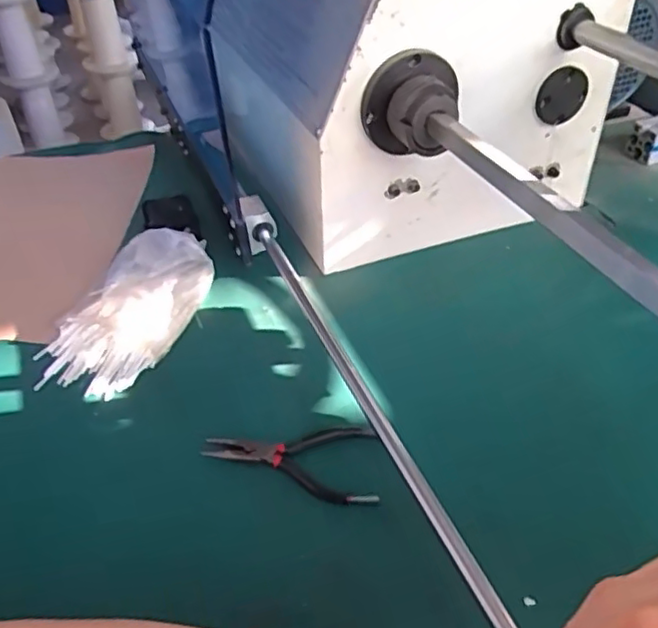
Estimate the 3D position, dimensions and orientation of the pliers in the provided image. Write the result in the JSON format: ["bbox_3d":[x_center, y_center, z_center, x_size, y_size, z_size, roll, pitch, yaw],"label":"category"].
[{"bbox_3d":[-0.027,0.099,0.450,0.119,0.009,0.057,2,40,5],"label":"pliers"}]

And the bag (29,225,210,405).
[{"bbox_3d":[-0.176,-0.009,0.560,0.107,0.050,0.169,11,41,16],"label":"bag"}]

